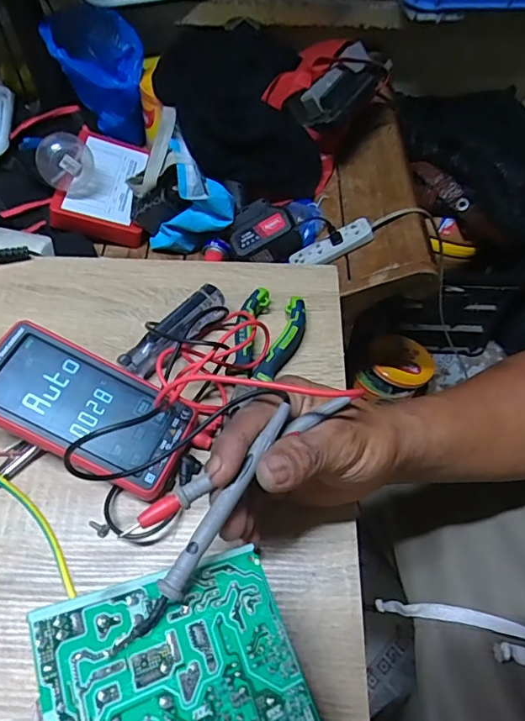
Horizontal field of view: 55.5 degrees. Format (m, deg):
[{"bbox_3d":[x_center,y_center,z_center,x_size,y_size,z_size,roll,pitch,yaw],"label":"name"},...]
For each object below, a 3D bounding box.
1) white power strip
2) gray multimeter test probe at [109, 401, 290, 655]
[{"bbox_3d":[0.122,-0.205,0.885,0.150,0.030,0.048,-22,58,13],"label":"white power strip"},{"bbox_3d":[-0.023,0.079,0.245,0.011,0.010,0.134,28,66,16],"label":"gray multimeter test probe"}]

